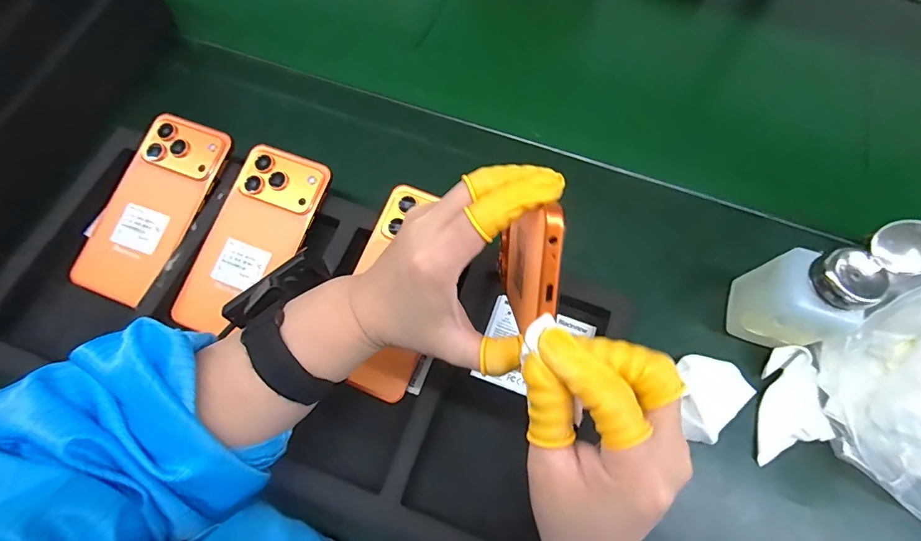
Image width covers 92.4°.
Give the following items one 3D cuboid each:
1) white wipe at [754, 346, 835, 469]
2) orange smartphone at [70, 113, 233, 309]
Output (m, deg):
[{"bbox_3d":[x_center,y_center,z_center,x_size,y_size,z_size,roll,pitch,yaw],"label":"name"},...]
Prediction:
[{"bbox_3d":[0.260,0.105,0.338,0.051,0.029,0.084,12,67,3],"label":"white wipe"},{"bbox_3d":[-0.264,-0.055,0.378,0.077,0.010,0.162,23,81,9],"label":"orange smartphone"}]

